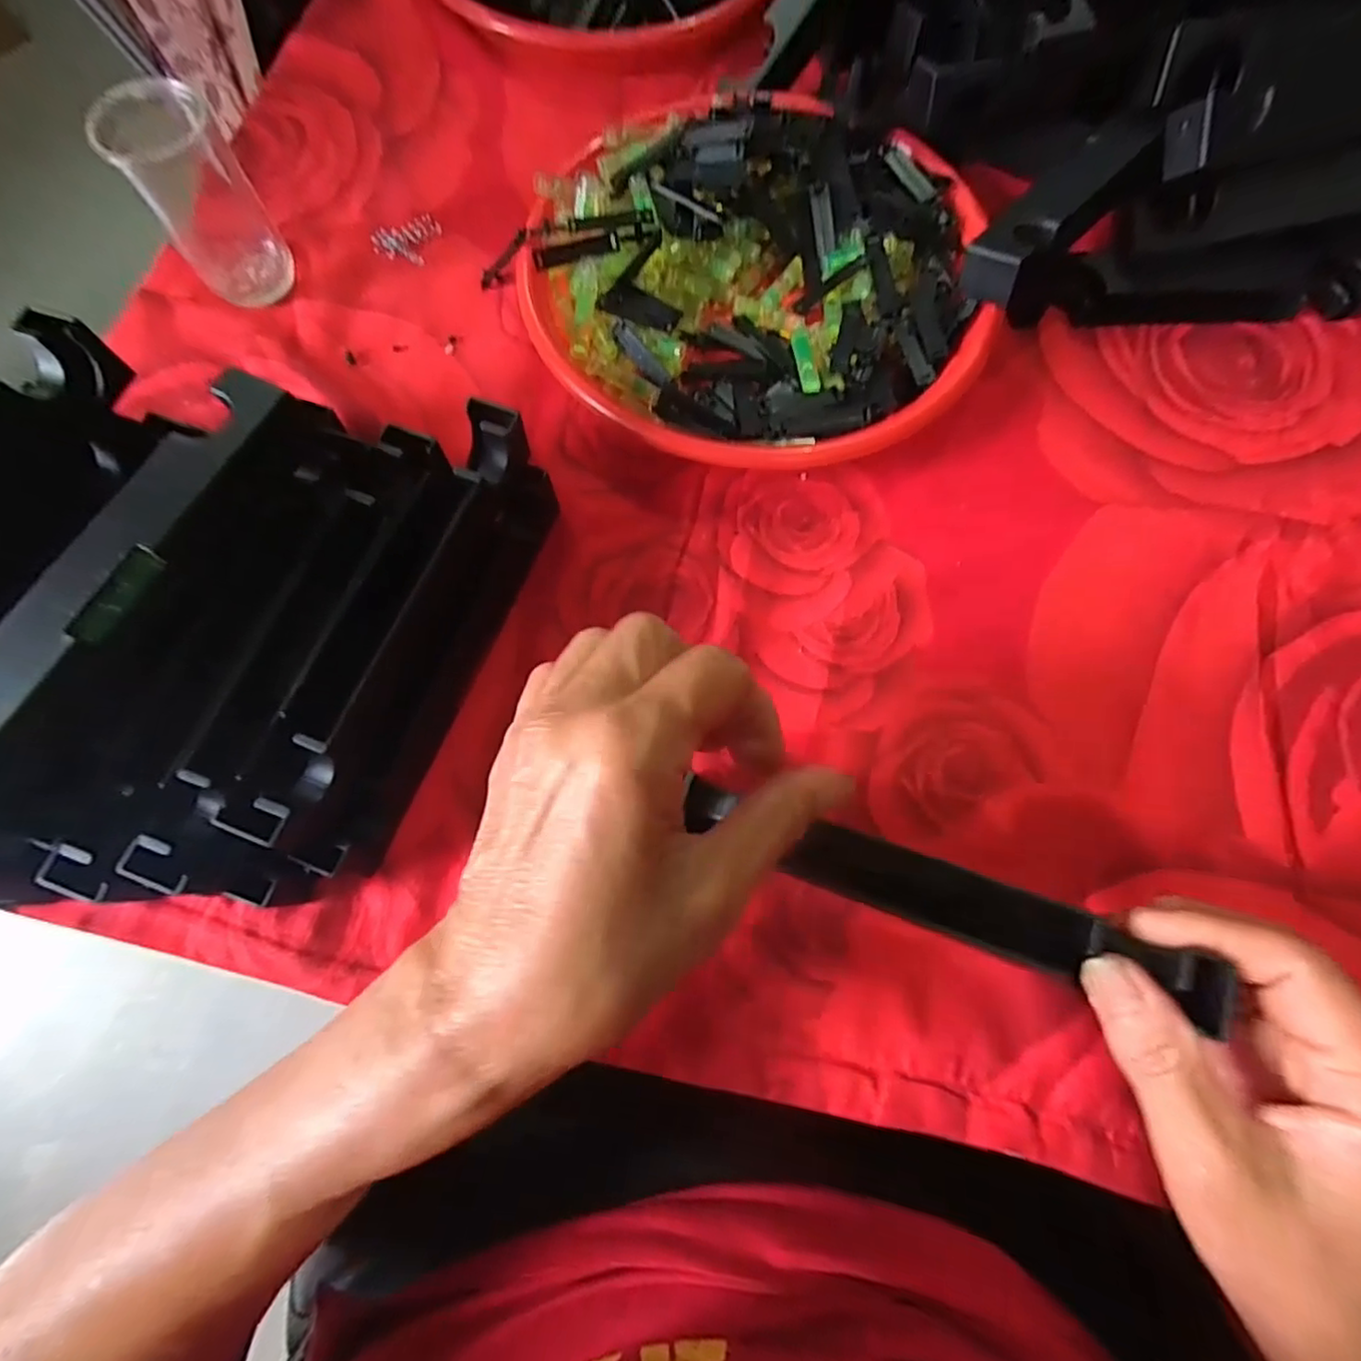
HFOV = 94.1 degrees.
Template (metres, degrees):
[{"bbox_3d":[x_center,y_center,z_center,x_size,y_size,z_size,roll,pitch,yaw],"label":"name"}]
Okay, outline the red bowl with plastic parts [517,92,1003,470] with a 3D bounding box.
[{"bbox_3d":[0.045,-0.223,0.346,0.245,0.035,0.231,23,77,8],"label":"red bowl with plastic parts"}]

